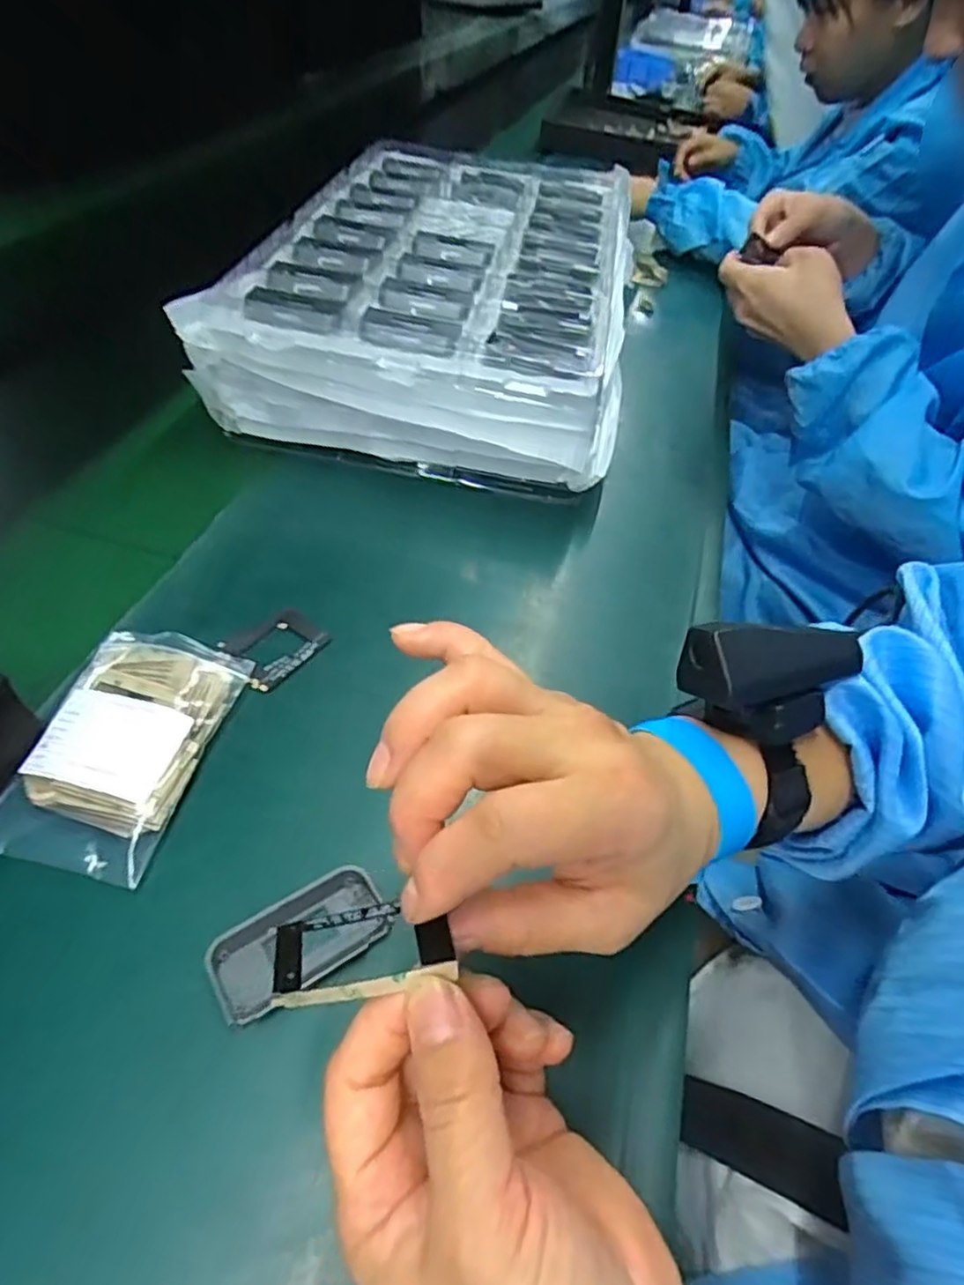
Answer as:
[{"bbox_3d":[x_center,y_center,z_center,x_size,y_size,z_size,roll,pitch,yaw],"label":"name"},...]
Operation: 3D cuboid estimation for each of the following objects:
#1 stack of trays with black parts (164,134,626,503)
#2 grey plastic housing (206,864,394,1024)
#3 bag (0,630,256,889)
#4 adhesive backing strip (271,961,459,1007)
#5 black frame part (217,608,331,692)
[{"bbox_3d":[-0.015,-0.343,0.669,0.323,0.114,0.521,12,48,5],"label":"stack of trays with black parts"},{"bbox_3d":[-0.080,0.132,0.296,0.075,0.010,0.038,-27,56,-27],"label":"grey plastic housing"},{"bbox_3d":[-0.187,0.050,0.344,0.086,0.023,0.130,11,47,4],"label":"bag"},{"bbox_3d":[-0.033,0.098,0.191,0.052,0.004,0.005,-8,49,-7],"label":"adhesive backing strip"},{"bbox_3d":[-0.126,0.002,0.406,0.045,0.005,0.056,32,52,21],"label":"black frame part"}]

